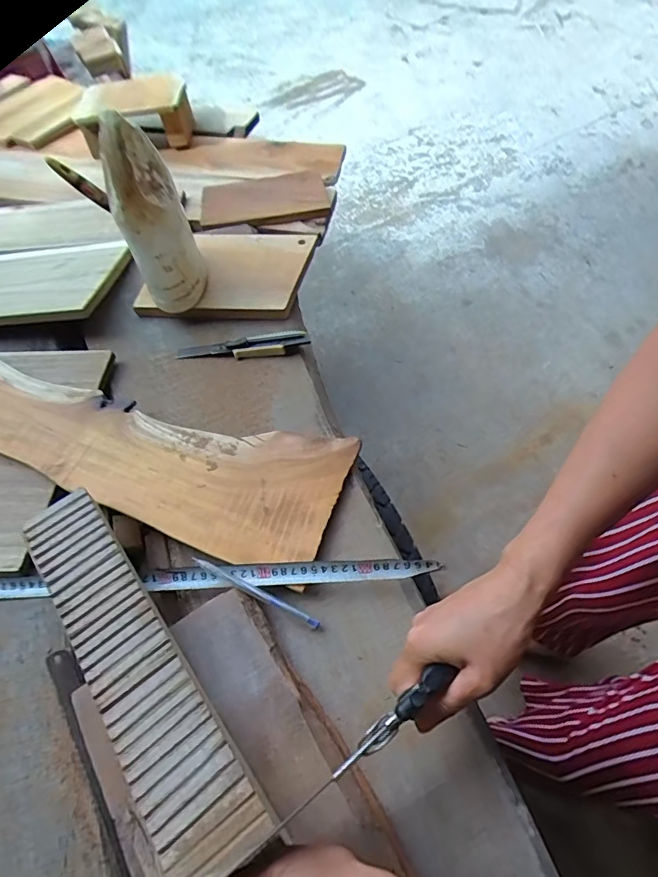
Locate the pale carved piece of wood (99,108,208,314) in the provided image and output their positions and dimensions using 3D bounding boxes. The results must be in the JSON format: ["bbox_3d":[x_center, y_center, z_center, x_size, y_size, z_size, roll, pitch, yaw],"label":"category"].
[{"bbox_3d":[-0.223,-0.274,0.614,0.085,0.256,0.084,-20,61,-10],"label":"pale carved piece of wood"}]

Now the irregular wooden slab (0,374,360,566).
[{"bbox_3d":[-0.276,0.001,0.559,0.594,0.039,0.172,14,61,10],"label":"irregular wooden slab"}]

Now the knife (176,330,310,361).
[{"bbox_3d":[-0.120,-0.125,0.651,0.180,0.020,0.035,-7,59,-2],"label":"knife"}]

